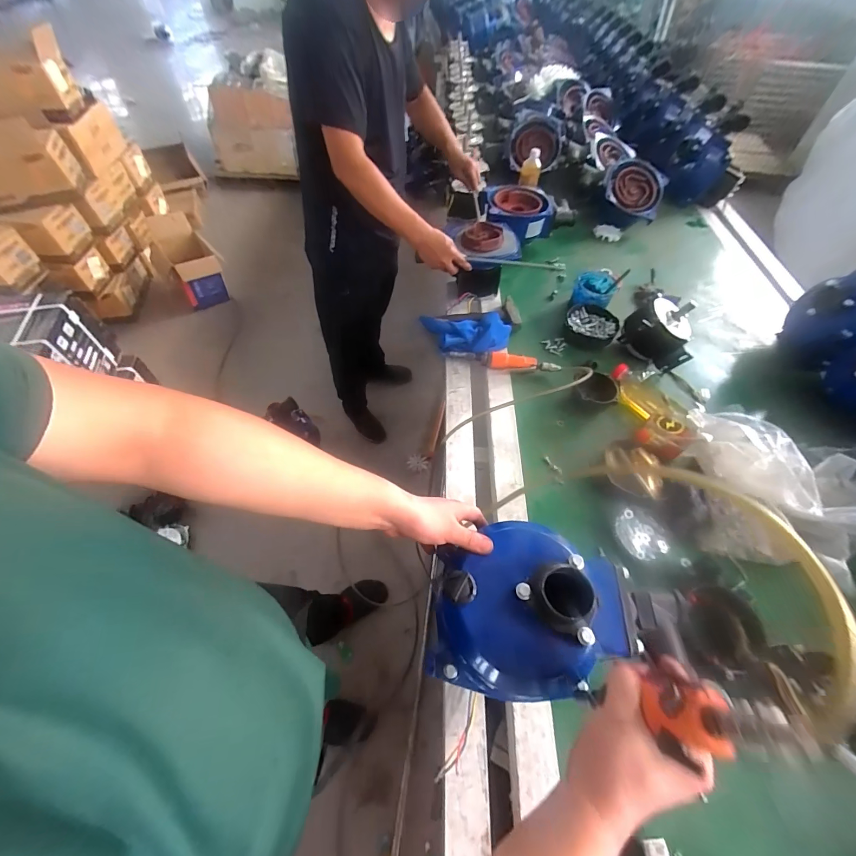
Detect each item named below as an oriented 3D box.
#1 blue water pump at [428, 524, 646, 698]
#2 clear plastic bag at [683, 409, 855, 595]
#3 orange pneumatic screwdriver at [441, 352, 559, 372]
[{"bbox_3d":[0.122,0.219,0.466,0.230,0.130,0.185,7,56,2],"label":"blue water pump"},{"bbox_3d":[0.725,0.134,0.733,0.394,0.119,0.306,16,57,8],"label":"clear plastic bag"},{"bbox_3d":[0.191,-0.171,0.977,0.289,0.038,0.042,8,56,2],"label":"orange pneumatic screwdriver"}]

